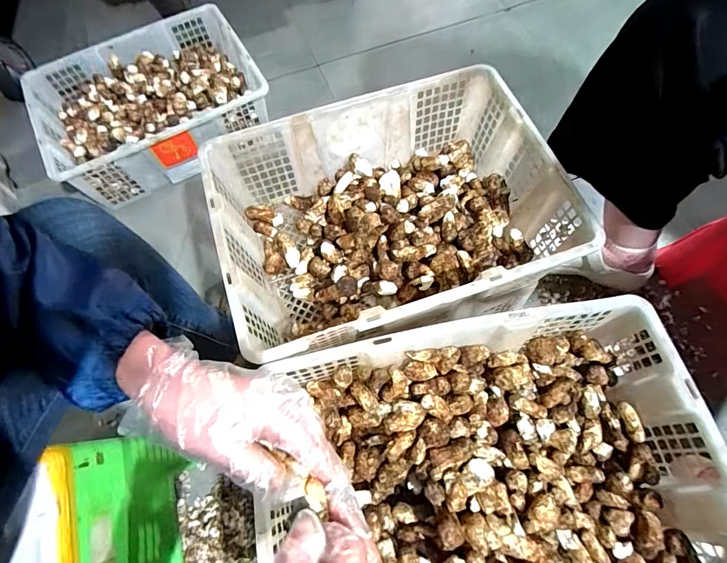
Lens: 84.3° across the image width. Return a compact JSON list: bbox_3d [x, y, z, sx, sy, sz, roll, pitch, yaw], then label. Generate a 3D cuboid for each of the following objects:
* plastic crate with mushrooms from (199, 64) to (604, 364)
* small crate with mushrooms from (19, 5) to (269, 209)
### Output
[{"bbox_3d":[0.033,-0.090,0.613,0.459,0.162,0.341,-18,67,-6],"label":"plastic crate with mushrooms"},{"bbox_3d":[-0.492,-0.414,0.940,0.490,0.145,0.361,-23,68,-8],"label":"small crate with mushrooms"}]

